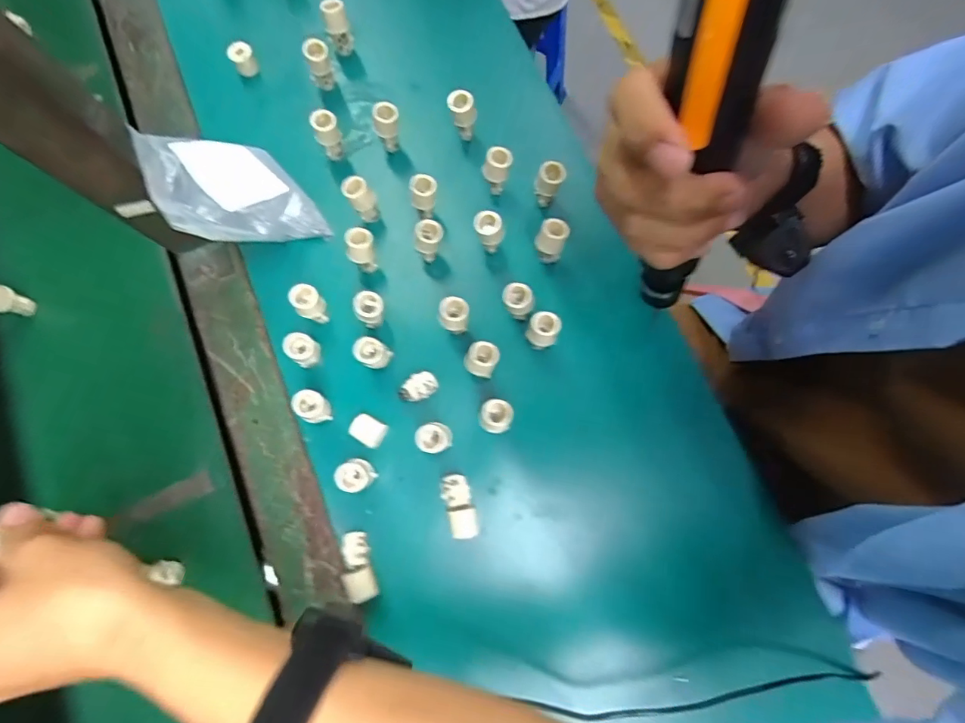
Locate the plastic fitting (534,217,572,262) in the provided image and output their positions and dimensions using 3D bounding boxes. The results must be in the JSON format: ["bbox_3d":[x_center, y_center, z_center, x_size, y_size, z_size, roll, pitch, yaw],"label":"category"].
[{"bbox_3d":[0.054,-0.092,0.379,0.022,0.044,0.024,28,79,8],"label":"plastic fitting"}]

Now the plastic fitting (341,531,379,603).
[{"bbox_3d":[-0.088,0.144,0.336,0.020,0.015,0.045,-16,76,-2],"label":"plastic fitting"}]

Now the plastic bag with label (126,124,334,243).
[{"bbox_3d":[-0.191,-0.127,0.365,0.118,0.048,0.098,-28,78,-43],"label":"plastic bag with label"}]

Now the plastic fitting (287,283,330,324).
[{"bbox_3d":[-0.130,-0.042,0.366,0.020,0.043,0.022,0,76,2],"label":"plastic fitting"}]

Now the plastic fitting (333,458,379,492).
[{"bbox_3d":[-0.089,0.082,0.341,0.022,0.038,0.021,0,76,2],"label":"plastic fitting"}]

